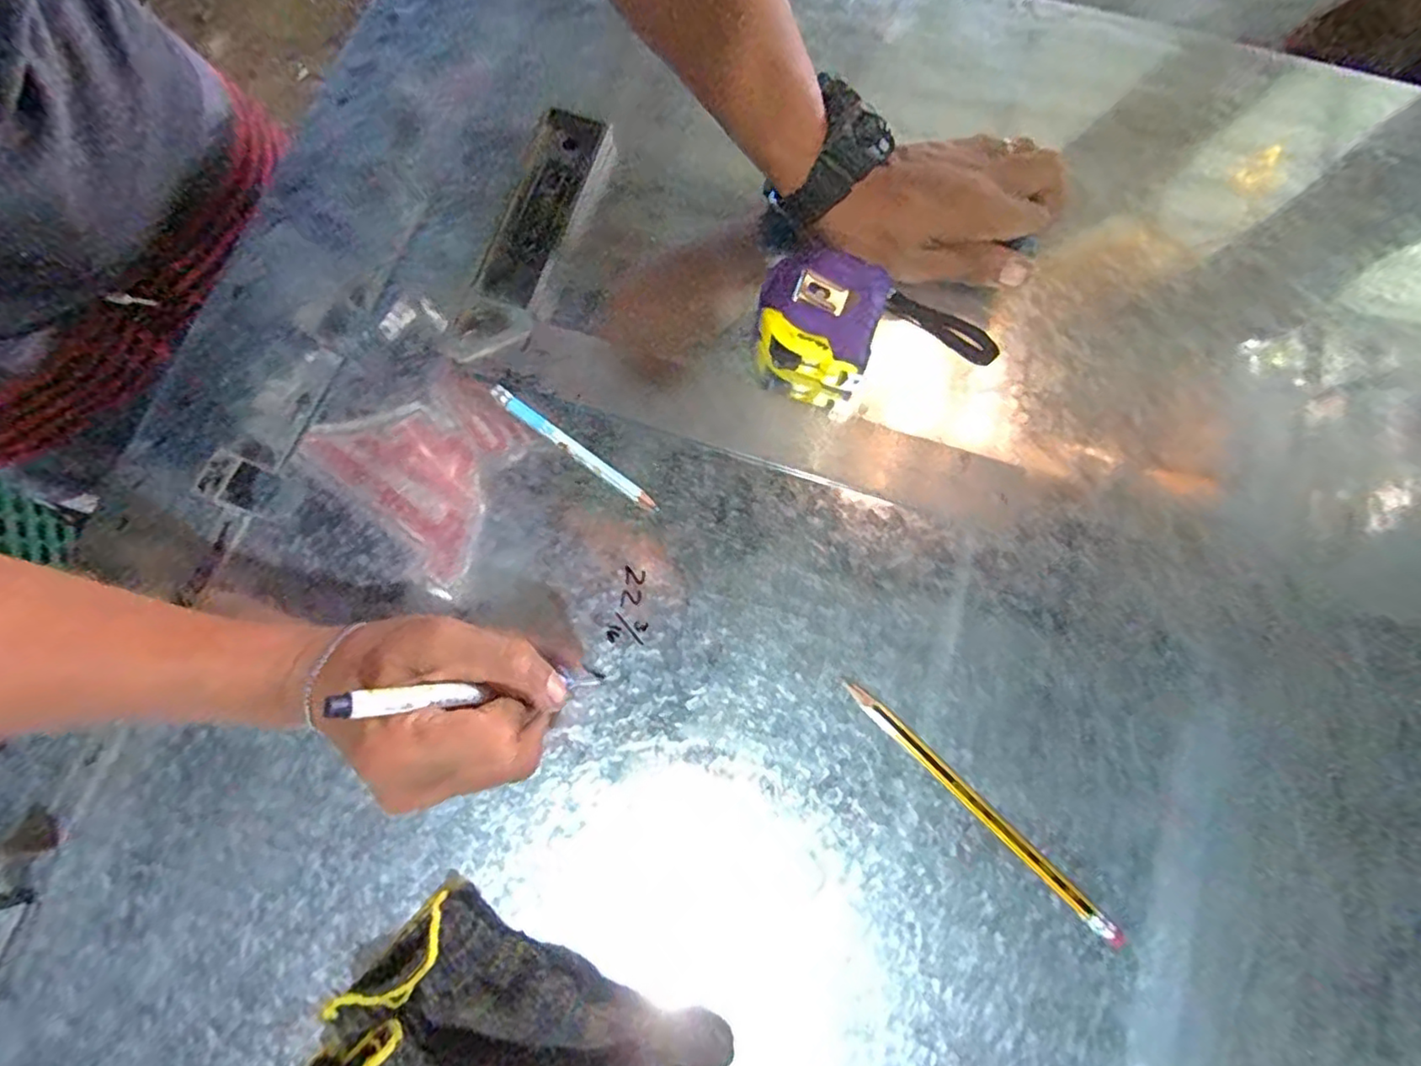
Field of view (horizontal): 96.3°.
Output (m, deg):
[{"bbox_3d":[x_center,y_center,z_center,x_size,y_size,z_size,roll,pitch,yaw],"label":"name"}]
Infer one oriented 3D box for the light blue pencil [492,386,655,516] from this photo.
[{"bbox_3d":[-0.079,-0.049,0.368,0.119,0.005,0.009,36,80,7],"label":"light blue pencil"}]

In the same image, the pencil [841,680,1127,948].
[{"bbox_3d":[0.139,0.143,0.330,0.179,0.004,0.010,43,80,8],"label":"pencil"}]

